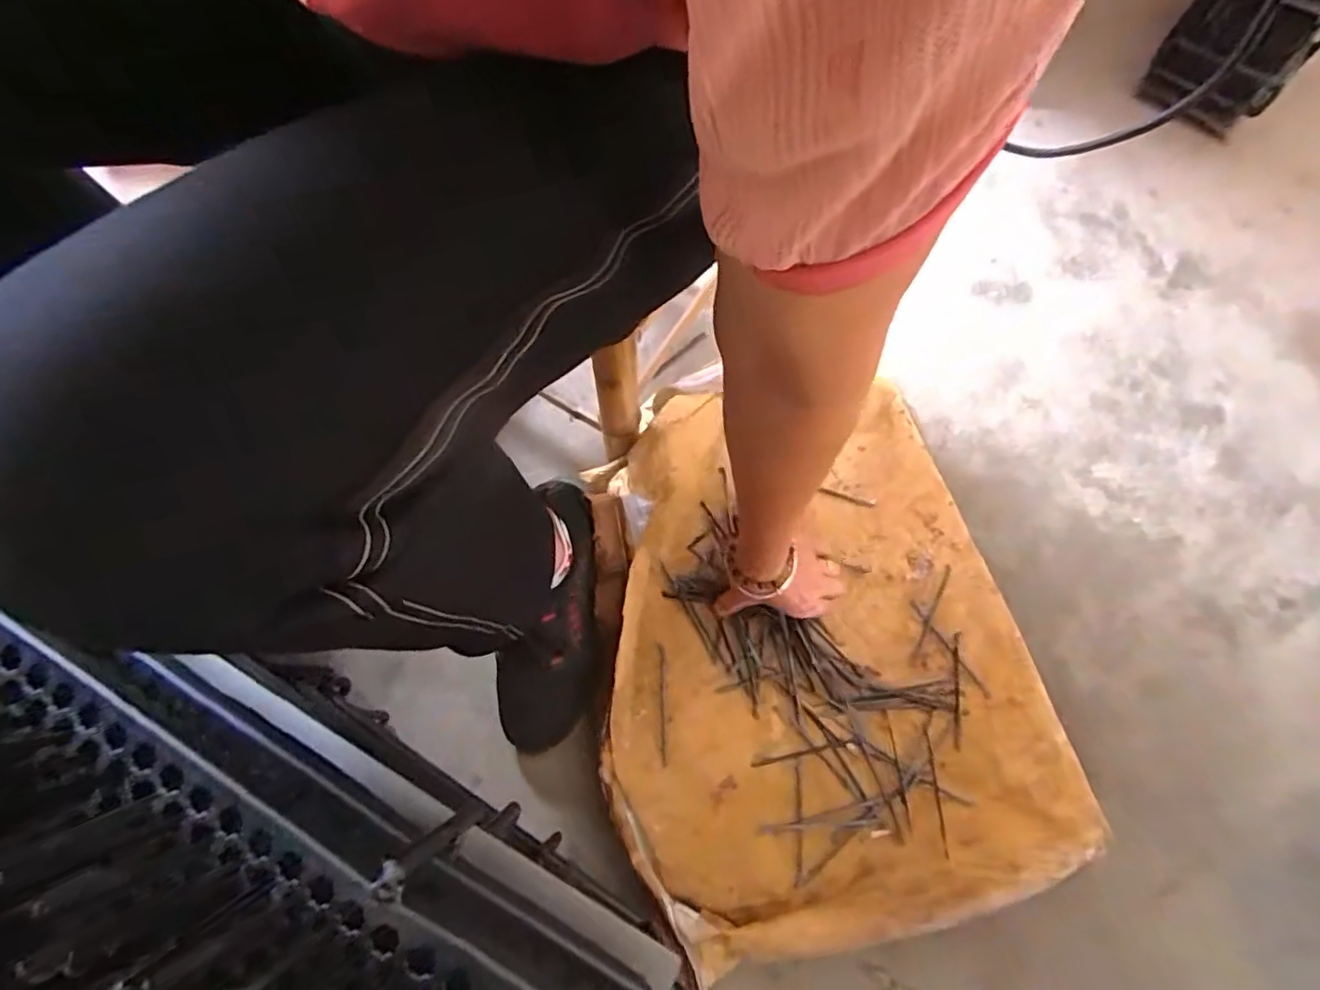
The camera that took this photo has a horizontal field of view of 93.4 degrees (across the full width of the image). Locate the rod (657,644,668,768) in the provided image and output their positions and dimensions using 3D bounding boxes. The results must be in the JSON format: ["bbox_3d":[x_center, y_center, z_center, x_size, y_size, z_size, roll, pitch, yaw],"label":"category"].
[{"bbox_3d":[0.003,0.196,0.585,0.007,0.009,0.108,-1,71,-2],"label":"rod"}]

